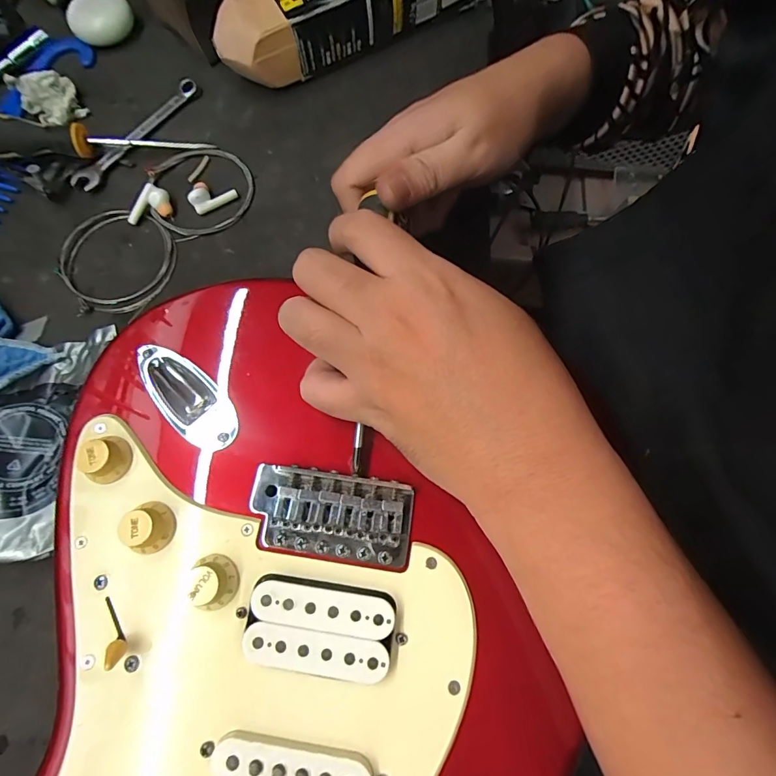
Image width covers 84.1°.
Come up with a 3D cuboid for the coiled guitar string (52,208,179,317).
[{"bbox_3d":[-0.204,-0.099,0.324,0.083,0.007,0.090,-32,74,-9],"label":"coiled guitar string"}]

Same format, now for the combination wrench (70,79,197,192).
[{"bbox_3d":[-0.207,-0.212,0.357,0.021,0.007,0.131,36,76,12],"label":"combination wrench"}]

